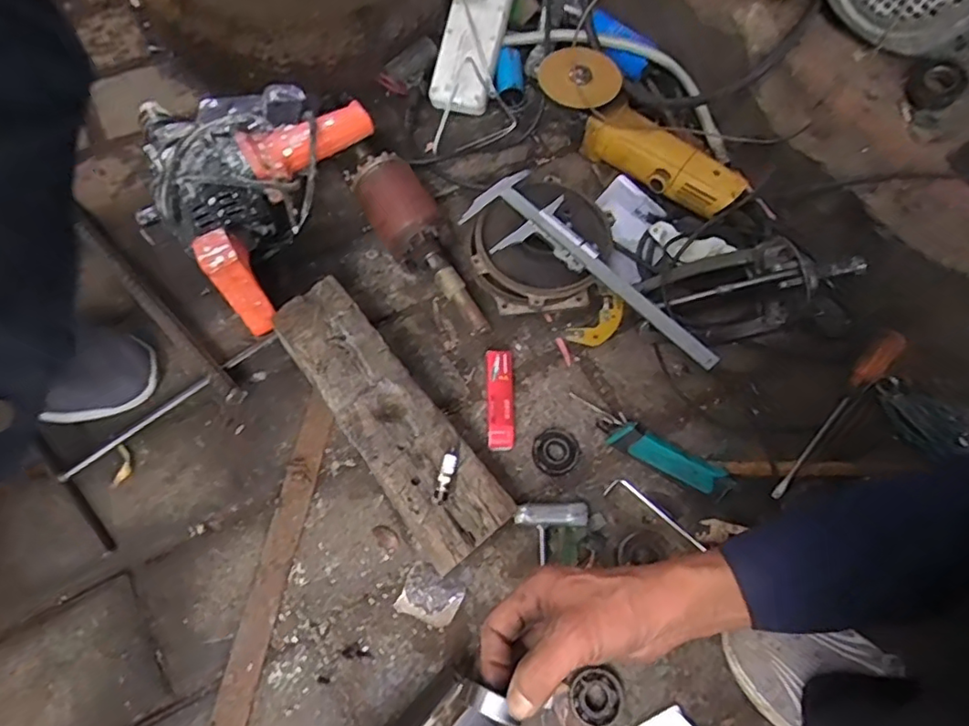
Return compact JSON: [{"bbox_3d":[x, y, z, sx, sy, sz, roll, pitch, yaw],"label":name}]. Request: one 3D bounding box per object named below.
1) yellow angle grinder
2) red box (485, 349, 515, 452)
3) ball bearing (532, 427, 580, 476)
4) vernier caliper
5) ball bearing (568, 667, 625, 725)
[{"bbox_3d":[0.189,-0.281,0.696,0.279,0.075,0.075,36,72,11],"label":"yellow angle grinder"},{"bbox_3d":[0.016,0.038,0.598,0.028,0.027,0.106,0,69,-2],"label":"red box"},{"bbox_3d":[0.073,0.090,0.583,0.048,0.016,0.045,1,69,-2],"label":"ball bearing"},{"bbox_3d":[0.093,-0.090,0.597,0.098,0.015,0.305,-33,69,-11],"label":"vernier caliper"},{"bbox_3d":[0.099,0.293,0.500,0.046,0.015,0.043,1,69,-2],"label":"ball bearing"}]

